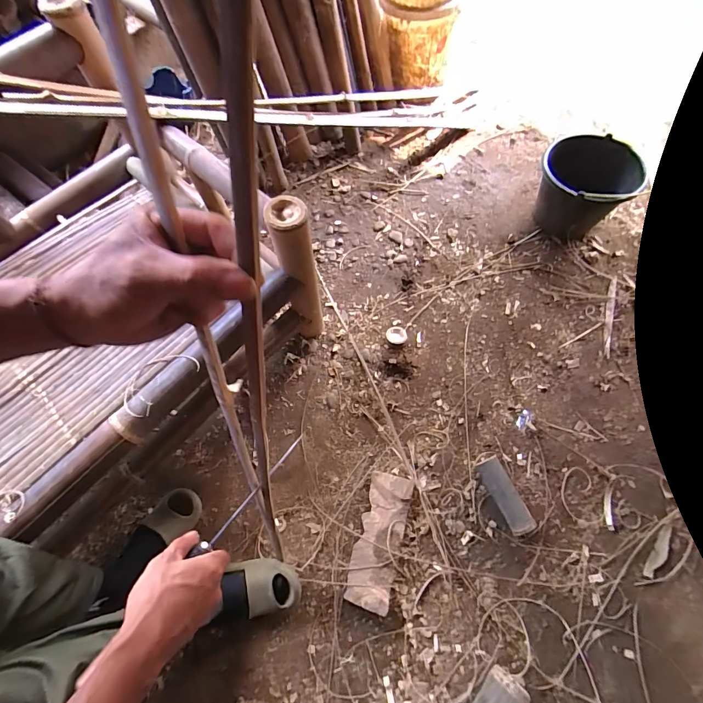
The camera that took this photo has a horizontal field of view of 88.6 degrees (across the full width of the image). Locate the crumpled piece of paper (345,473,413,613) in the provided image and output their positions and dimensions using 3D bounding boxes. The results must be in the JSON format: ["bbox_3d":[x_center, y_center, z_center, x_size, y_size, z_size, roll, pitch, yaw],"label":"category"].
[{"bbox_3d":[0.067,0.446,0.868,0.106,0.046,0.290,15,69,8],"label":"crumpled piece of paper"}]

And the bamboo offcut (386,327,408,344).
[{"bbox_3d":[0.136,-0.049,1.087,0.061,0.011,0.058,-1,68,2],"label":"bamboo offcut"}]

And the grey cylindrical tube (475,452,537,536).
[{"bbox_3d":[0.377,0.350,0.887,0.063,0.060,0.186,-23,69,-7],"label":"grey cylindrical tube"}]

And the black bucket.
[{"bbox_3d":[0.703,-0.503,1.126,0.233,0.227,0.240,-1,68,2],"label":"black bucket"}]

